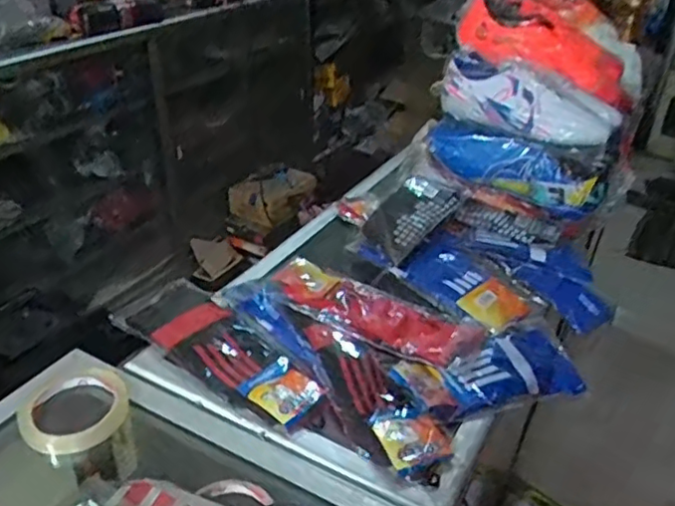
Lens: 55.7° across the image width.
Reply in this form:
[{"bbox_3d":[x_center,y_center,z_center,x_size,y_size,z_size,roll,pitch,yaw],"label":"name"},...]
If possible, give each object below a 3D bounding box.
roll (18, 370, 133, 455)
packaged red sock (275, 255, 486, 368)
[{"bbox_3d":[-0.254,0.155,0.622,0.100,0.033,0.082,-15,36,-26],"label":"roll"},{"bbox_3d":[0.045,0.066,0.763,0.246,0.019,0.102,22,34,16],"label":"packaged red sock"}]

